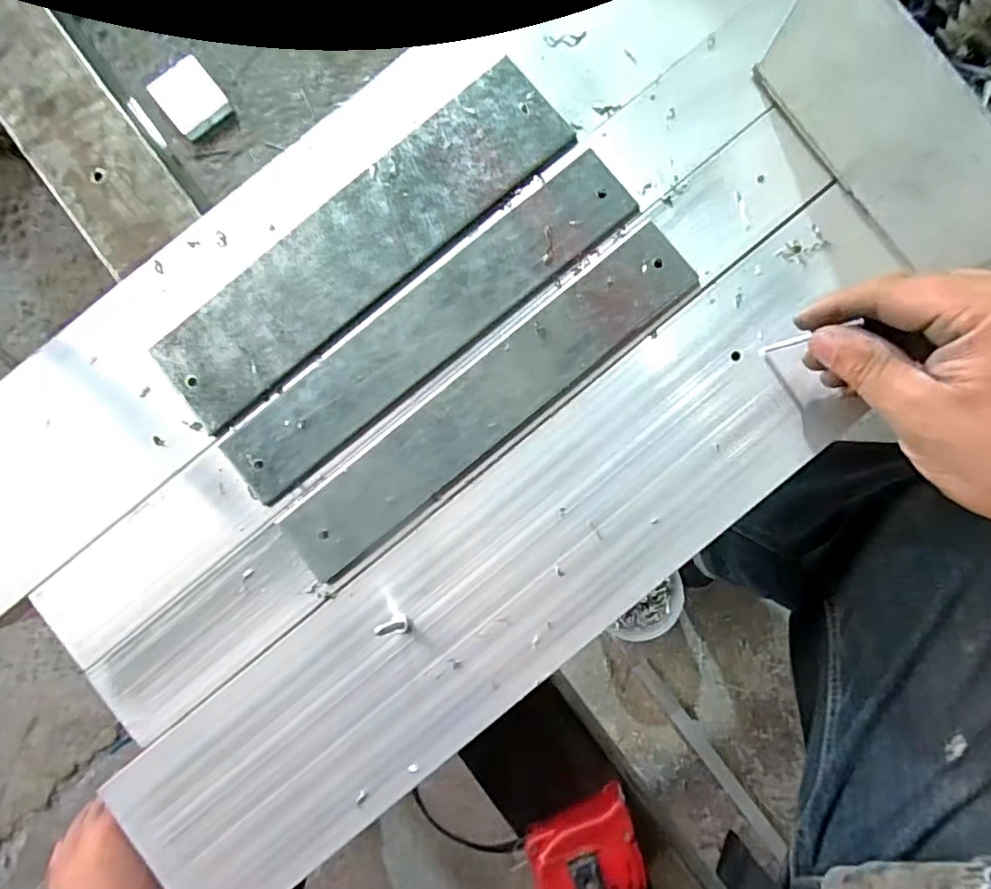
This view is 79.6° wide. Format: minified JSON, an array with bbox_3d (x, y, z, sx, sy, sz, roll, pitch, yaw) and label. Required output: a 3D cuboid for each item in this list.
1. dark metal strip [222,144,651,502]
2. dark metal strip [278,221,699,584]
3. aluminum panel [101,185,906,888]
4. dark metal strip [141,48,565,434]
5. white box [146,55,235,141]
[{"bbox_3d":[-0.034,-0.061,0.309,0.243,0.004,0.041,-38,86,0],"label":"dark metal strip"},{"bbox_3d":[-0.002,-0.021,0.306,0.242,0.004,0.042,-39,86,0],"label":"dark metal strip"},{"bbox_3d":[0.020,0.059,0.302,0.472,0.010,0.103,-41,86,-1],"label":"aluminum panel"},{"bbox_3d":[-0.072,-0.107,0.314,0.242,0.004,0.058,-39,86,0],"label":"dark metal strip"},{"bbox_3d":[-0.450,-0.512,0.878,0.084,0.030,0.095,-39,87,-1],"label":"white box"}]

